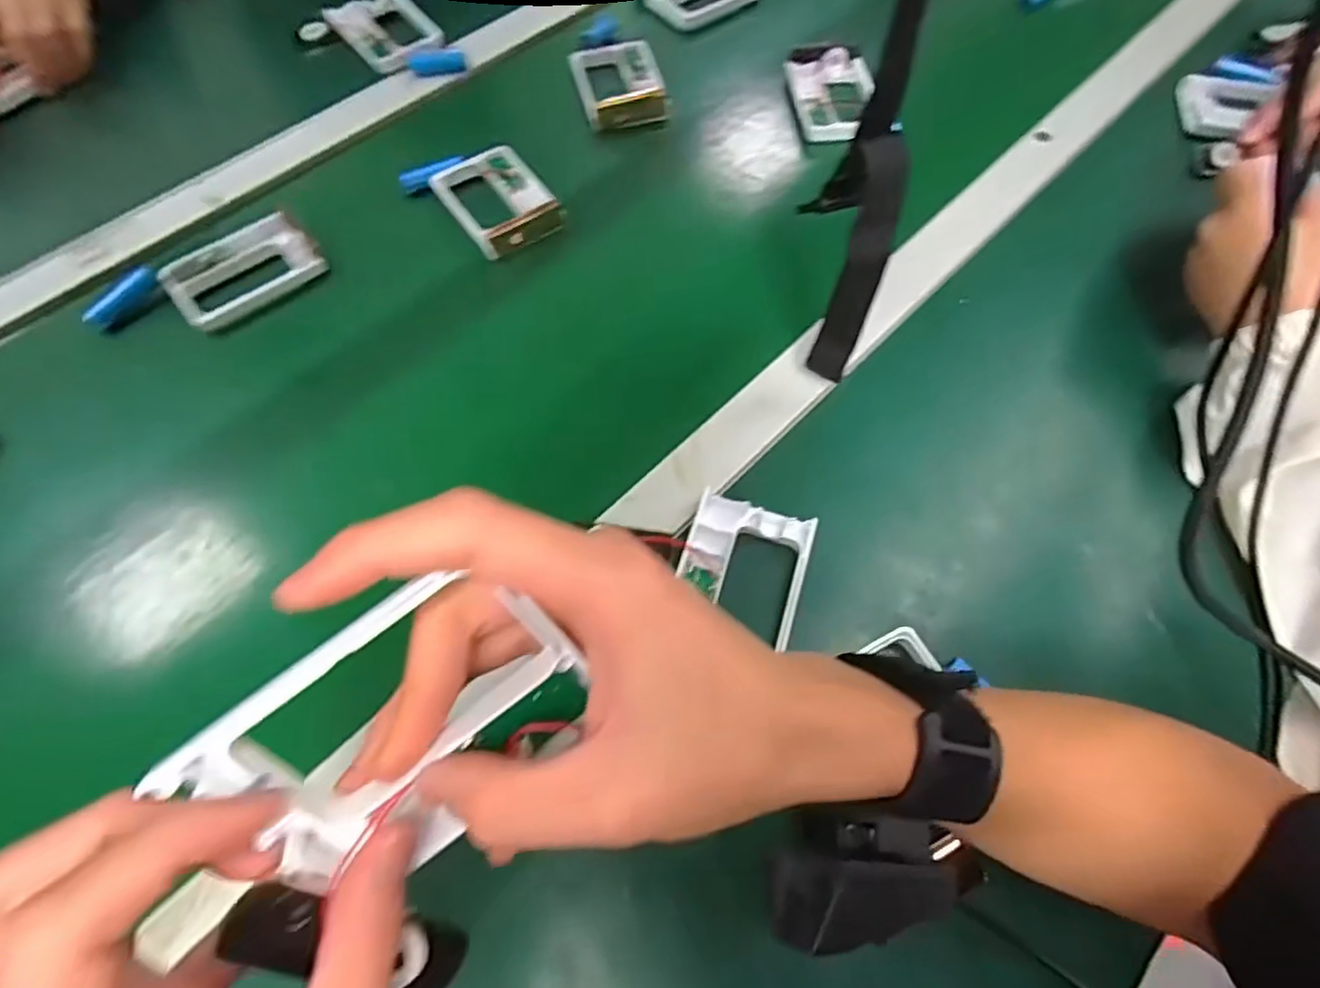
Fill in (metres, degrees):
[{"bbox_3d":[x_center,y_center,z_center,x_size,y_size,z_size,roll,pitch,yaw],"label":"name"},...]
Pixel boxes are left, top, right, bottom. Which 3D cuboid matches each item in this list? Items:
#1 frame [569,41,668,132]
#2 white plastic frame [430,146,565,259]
[{"bbox_3d":[-0.035,-0.364,0.567,0.075,0.015,0.106,-12,65,-6],"label":"frame"},{"bbox_3d":[-0.124,-0.228,0.500,0.073,0.016,0.104,-31,68,-14],"label":"white plastic frame"}]

